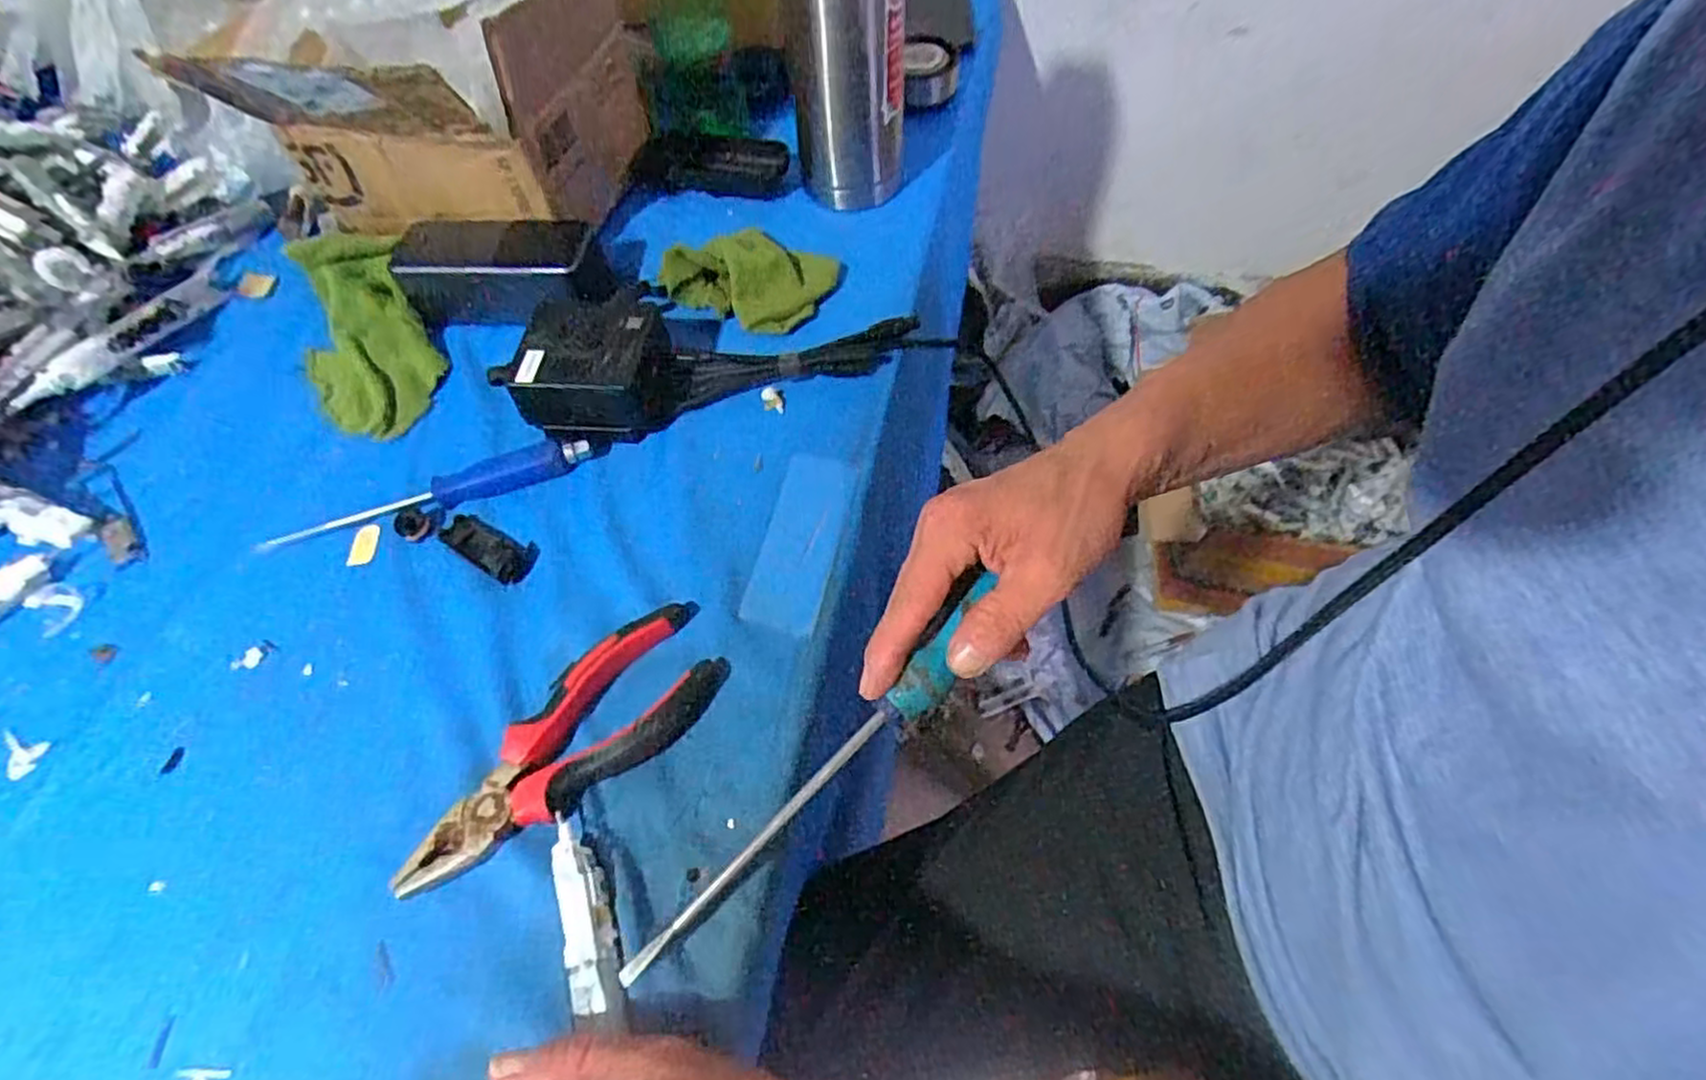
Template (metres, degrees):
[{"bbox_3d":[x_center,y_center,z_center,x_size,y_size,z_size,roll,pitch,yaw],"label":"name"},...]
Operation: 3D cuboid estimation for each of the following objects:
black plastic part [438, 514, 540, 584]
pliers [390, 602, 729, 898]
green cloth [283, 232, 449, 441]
[{"bbox_3d":[-0.204,0.003,0.426,0.055,0.008,0.026,25,62,18],"label":"black plastic part"},{"bbox_3d":[-0.133,0.096,0.354,0.161,0.024,0.058,-38,62,-20],"label":"pliers"},{"bbox_3d":[-0.331,-0.146,0.510,0.078,0.024,0.191,-25,59,-12],"label":"green cloth"}]

